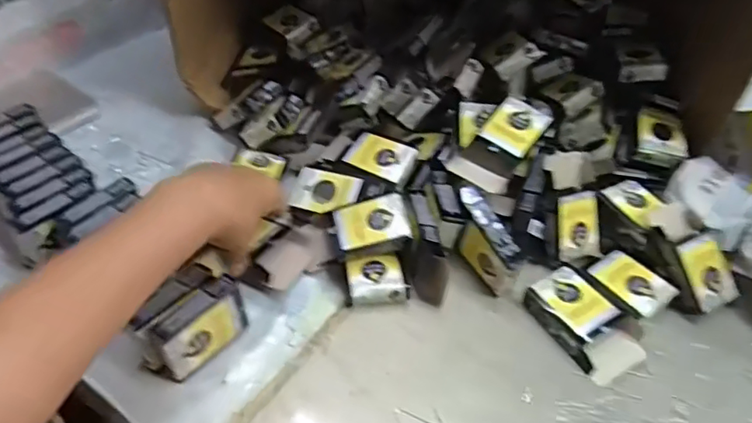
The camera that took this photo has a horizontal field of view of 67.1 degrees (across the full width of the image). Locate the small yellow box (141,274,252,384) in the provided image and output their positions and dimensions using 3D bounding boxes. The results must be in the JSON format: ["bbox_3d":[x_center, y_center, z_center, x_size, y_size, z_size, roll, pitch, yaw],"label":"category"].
[{"bbox_3d":[-0.139,0.091,0.441,0.029,0.058,0.081,33,52,25],"label":"small yellow box"}]

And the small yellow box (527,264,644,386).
[{"bbox_3d":[0.180,0.094,0.488,0.057,0.029,0.100,-21,51,-23],"label":"small yellow box"}]

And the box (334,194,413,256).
[{"bbox_3d":[-0.004,0.014,0.520,0.063,0.020,0.051,-11,62,-5],"label":"box"}]

